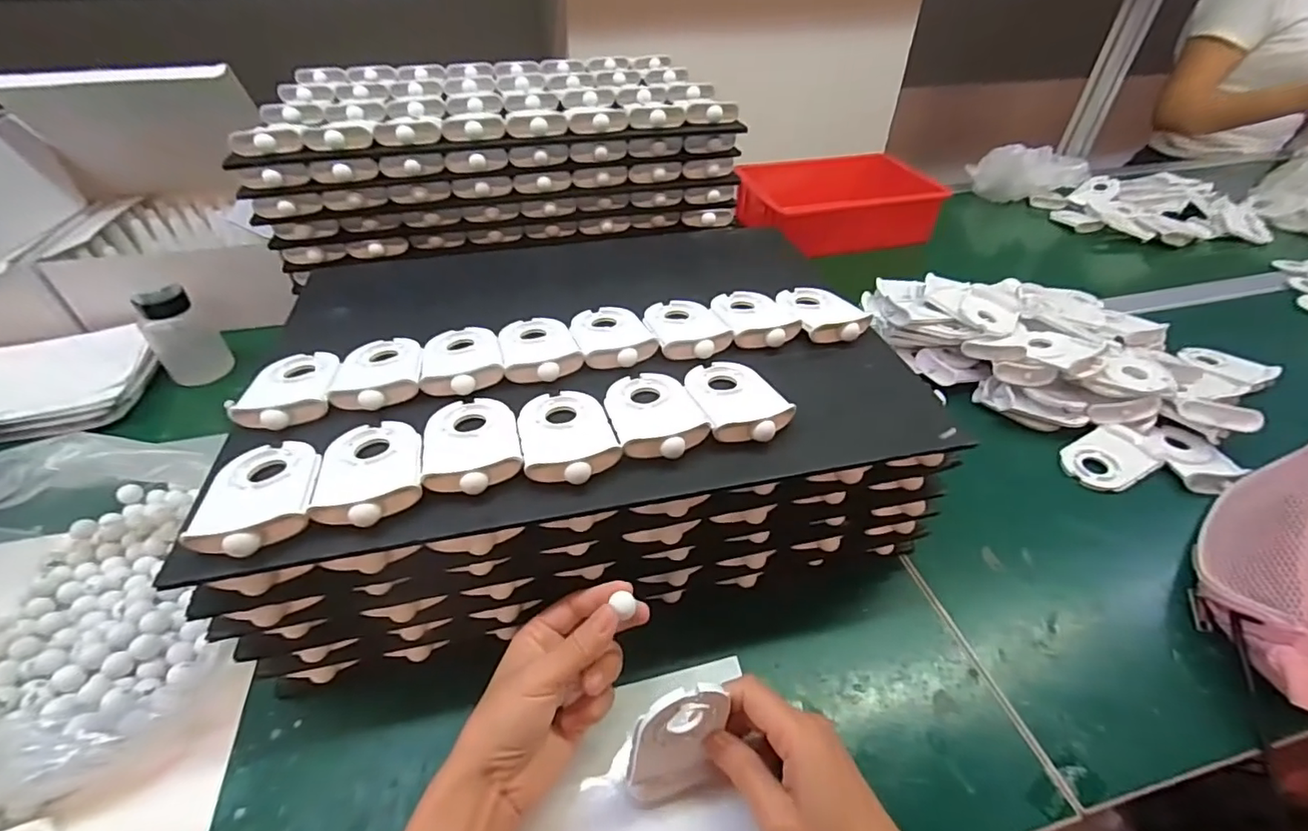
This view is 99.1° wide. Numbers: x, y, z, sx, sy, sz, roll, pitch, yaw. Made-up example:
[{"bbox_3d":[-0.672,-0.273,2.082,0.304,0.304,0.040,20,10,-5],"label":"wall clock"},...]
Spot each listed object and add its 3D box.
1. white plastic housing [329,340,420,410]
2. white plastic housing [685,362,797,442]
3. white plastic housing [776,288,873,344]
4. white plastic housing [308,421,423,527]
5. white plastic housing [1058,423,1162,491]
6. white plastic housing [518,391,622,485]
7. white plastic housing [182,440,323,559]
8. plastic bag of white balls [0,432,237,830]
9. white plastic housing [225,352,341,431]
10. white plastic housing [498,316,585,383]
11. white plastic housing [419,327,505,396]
[{"bbox_3d":[-0.203,-0.036,0.412,0.059,0.013,0.085,-12,42,-13],"label":"white plastic housing"},{"bbox_3d":[0.054,-0.013,0.388,0.057,0.012,0.086,-18,44,-19],"label":"white plastic housing"},{"bbox_3d":[0.141,-0.090,0.481,0.054,0.019,0.084,-13,43,-14],"label":"white plastic housing"},{"bbox_3d":[-0.171,0.029,0.336,0.057,0.013,0.087,-12,42,-13],"label":"white plastic housing"},{"bbox_3d":[0.444,0.039,0.543,0.088,0.024,0.060,-19,44,-20],"label":"white plastic housing"},{"bbox_3d":[-0.057,0.010,0.363,0.058,0.013,0.087,-12,42,-13],"label":"white plastic housing"},{"bbox_3d":[-0.229,0.042,0.322,0.063,0.013,0.088,-15,43,-17],"label":"white plastic housing"},{"bbox_3d":[-0.419,0.109,0.381,0.185,0.120,0.285,-24,46,-25],"label":"plastic bag of white balls"},{"bbox_3d":[-0.260,-0.023,0.399,0.057,0.015,0.084,-10,42,-10],"label":"white plastic housing"},{"bbox_3d":[-0.091,-0.056,0.439,0.057,0.014,0.087,-12,42,-13],"label":"white plastic housing"},{"bbox_3d":[-0.146,-0.046,0.422,0.057,0.012,0.085,-12,42,-13],"label":"white plastic housing"}]

